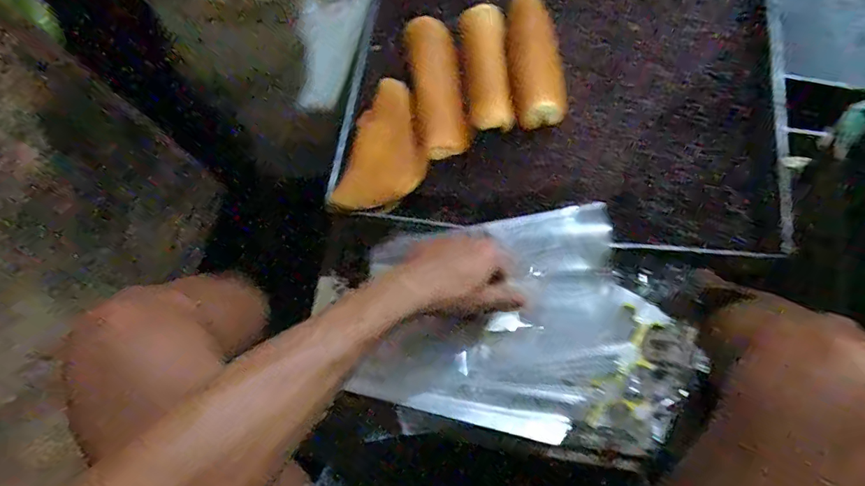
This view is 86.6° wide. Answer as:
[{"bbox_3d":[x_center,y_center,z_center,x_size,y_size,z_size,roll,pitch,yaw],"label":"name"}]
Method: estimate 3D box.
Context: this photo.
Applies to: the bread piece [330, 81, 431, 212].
[{"bbox_3d":[-0.044,-0.097,0.471,0.080,0.027,0.136,15,75,10],"label":"bread piece"}]

